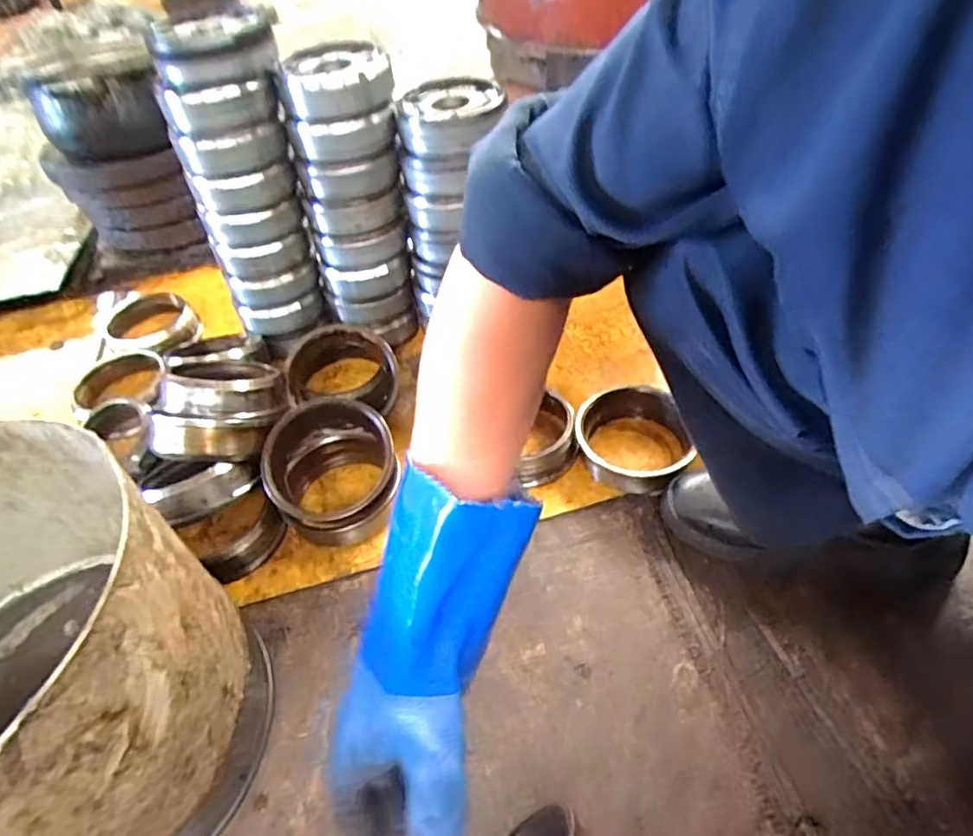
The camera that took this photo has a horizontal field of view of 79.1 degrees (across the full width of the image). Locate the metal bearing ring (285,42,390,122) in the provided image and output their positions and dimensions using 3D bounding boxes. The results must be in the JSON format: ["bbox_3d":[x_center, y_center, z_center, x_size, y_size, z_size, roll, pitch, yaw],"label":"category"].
[{"bbox_3d":[-0.163,-0.379,0.666,0.107,0.058,0.123,-10,46,-3],"label":"metal bearing ring"}]

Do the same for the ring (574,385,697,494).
[{"bbox_3d":[0.166,0.023,0.667,0.127,0.053,0.121,-3,47,3],"label":"ring"}]

